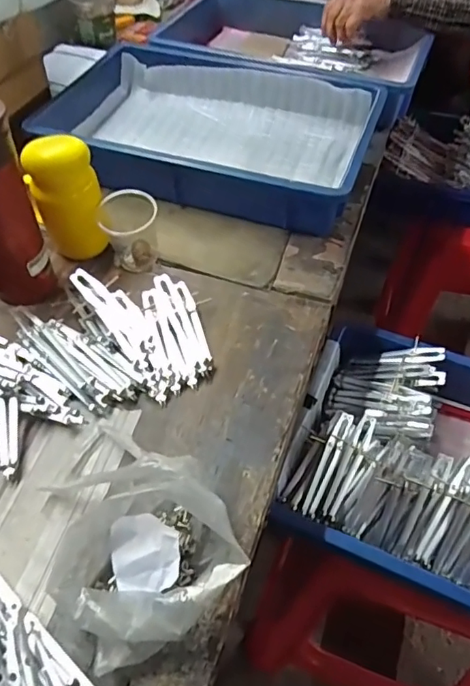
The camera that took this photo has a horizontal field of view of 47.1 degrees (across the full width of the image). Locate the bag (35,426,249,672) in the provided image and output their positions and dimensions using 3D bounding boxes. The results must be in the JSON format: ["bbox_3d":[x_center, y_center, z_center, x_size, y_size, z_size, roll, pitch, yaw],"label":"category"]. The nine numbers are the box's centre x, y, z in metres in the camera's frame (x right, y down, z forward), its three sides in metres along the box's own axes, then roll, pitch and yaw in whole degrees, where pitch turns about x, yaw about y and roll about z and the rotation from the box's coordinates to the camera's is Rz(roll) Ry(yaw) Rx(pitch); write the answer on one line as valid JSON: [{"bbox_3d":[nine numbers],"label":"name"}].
[{"bbox_3d":[-0.075,0.147,0.407,0.132,0.056,0.148,-32,58,-26],"label":"bag"}]

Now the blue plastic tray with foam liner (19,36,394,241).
[{"bbox_3d":[-0.030,-0.297,0.771,0.432,0.085,0.291,16,51,12],"label":"blue plastic tray with foam liner"}]

